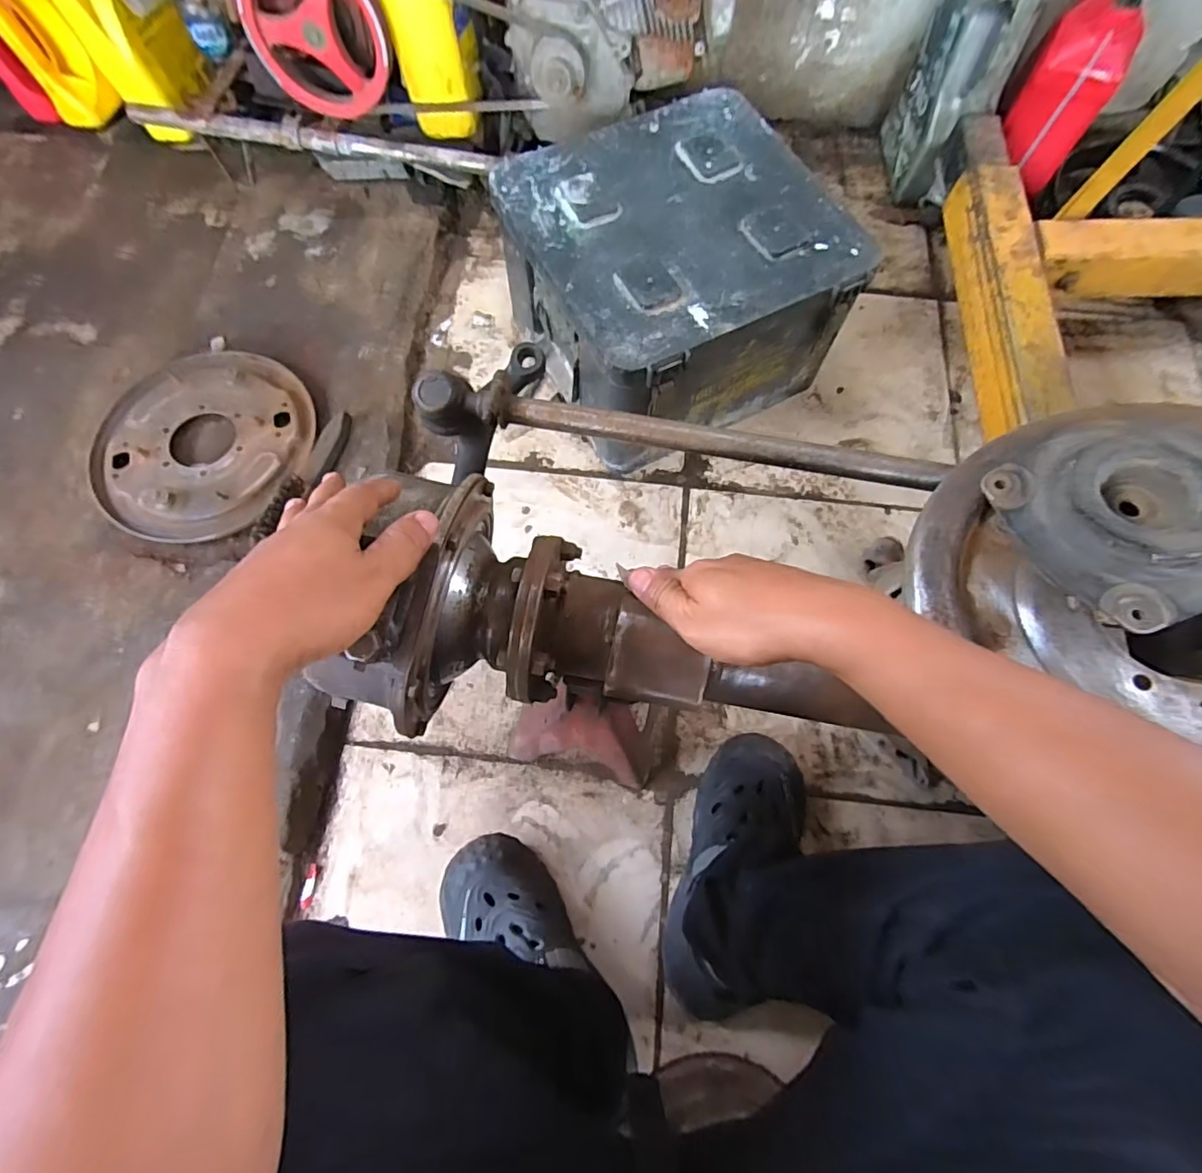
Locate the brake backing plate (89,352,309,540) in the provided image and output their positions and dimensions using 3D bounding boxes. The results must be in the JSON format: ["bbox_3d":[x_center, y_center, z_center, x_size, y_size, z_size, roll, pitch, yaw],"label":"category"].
[{"bbox_3d":[-0.575,-0.212,0.796,0.297,0.024,0.300,1,72,-2],"label":"brake backing plate"}]

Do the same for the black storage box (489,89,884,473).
[{"bbox_3d":[0.092,-0.404,0.753,0.348,0.209,0.336,-26,75,-10],"label":"black storage box"}]

